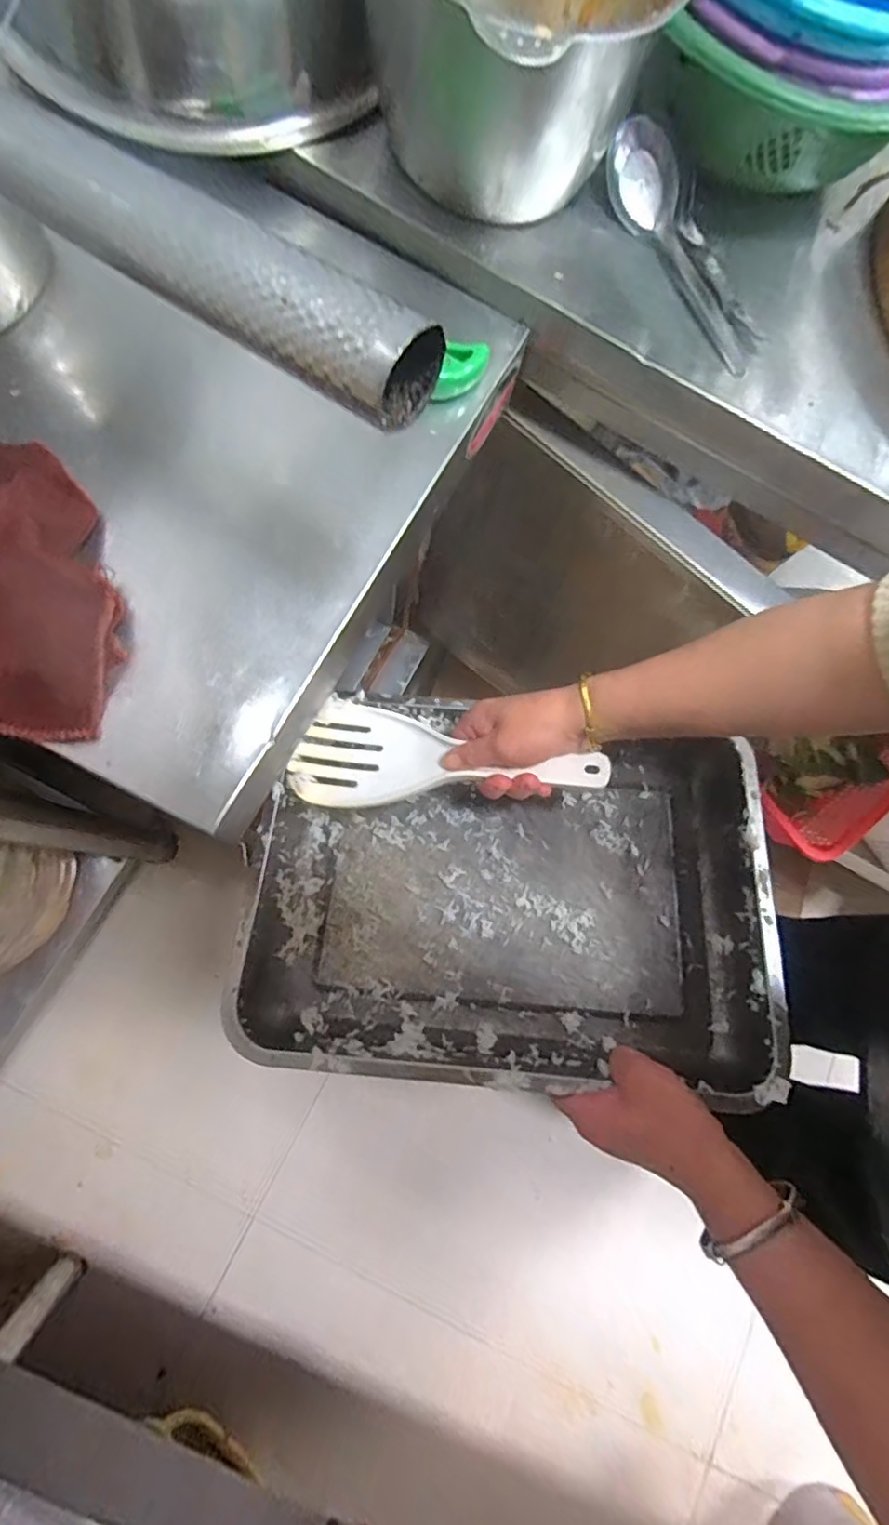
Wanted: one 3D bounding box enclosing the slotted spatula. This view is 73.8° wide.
[{"bbox_3d":[0.000,-0.002,0.471,0.247,0.026,0.090,5,79,14],"label":"slotted spatula"}]

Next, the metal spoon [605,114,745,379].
[{"bbox_3d":[0.160,-0.332,0.388,0.044,0.028,0.161,-31,94,-6],"label":"metal spoon"}]

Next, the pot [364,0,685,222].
[{"bbox_3d":[0.039,-0.418,0.334,0.164,0.100,0.177,36,81,5],"label":"pot"}]

